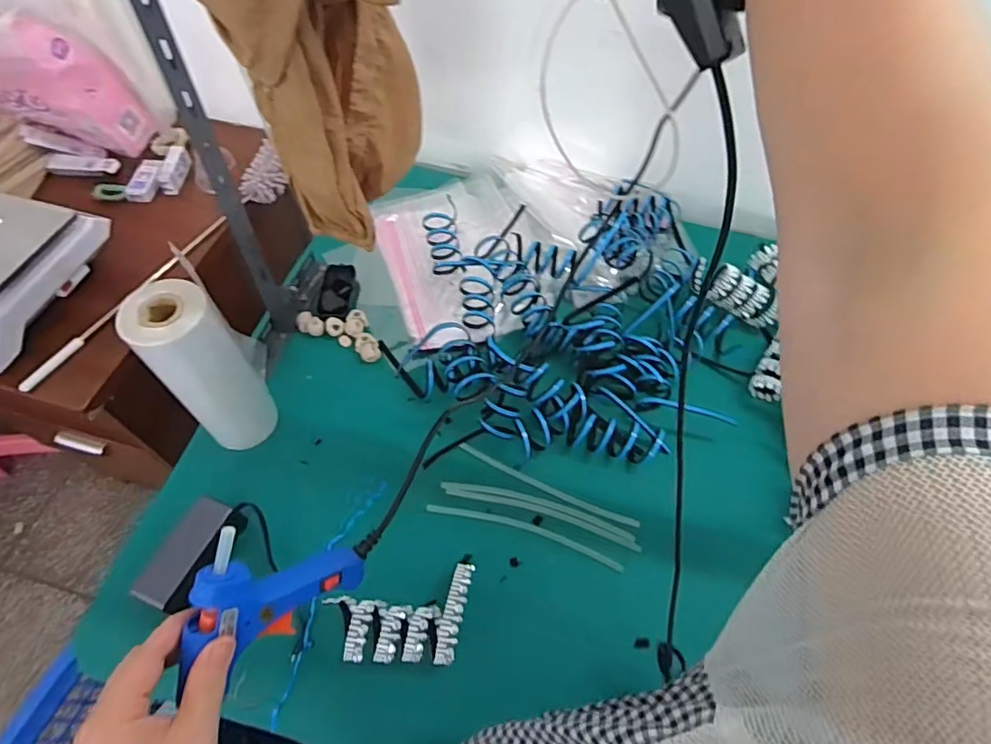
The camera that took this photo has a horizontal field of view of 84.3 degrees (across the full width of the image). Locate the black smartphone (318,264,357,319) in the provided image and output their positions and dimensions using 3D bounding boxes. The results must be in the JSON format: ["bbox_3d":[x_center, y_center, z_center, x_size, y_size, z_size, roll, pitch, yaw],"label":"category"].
[{"bbox_3d":[-0.263,-0.134,0.907,0.051,0.021,0.113,1,57,-1],"label":"black smartphone"}]

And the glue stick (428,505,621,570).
[{"bbox_3d":[0.038,0.206,0.710,0.255,0.016,0.026,15,58,7],"label":"glue stick"}]

